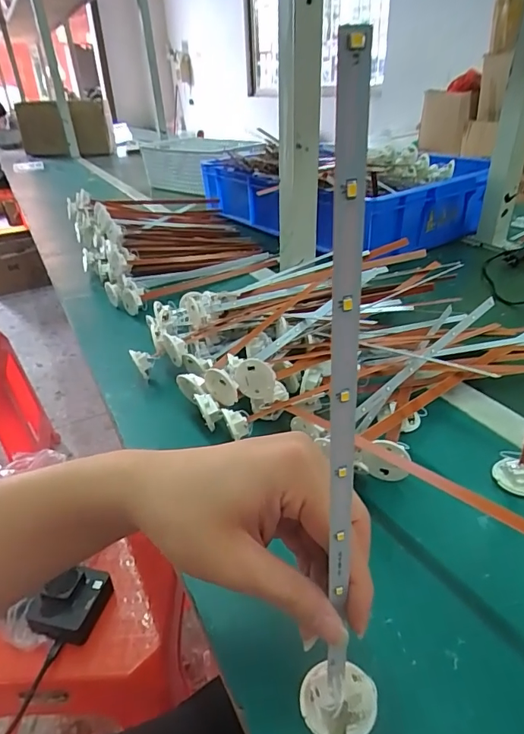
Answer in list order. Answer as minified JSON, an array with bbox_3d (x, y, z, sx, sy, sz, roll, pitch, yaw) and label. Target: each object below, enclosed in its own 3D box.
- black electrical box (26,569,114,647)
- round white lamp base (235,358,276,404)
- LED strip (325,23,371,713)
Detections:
[{"bbox_3d":[-0.234,0.287,0.572,0.081,0.045,0.076,2,31,6],"label":"black electrical box"},{"bbox_3d":[-0.006,0.012,0.437,0.036,0.039,0.010,4,32,10],"label":"round white lamp base"},{"bbox_3d":[0.030,0.042,0.176,0.012,0.275,0.007,-20,33,-28],"label":"LED strip"}]

